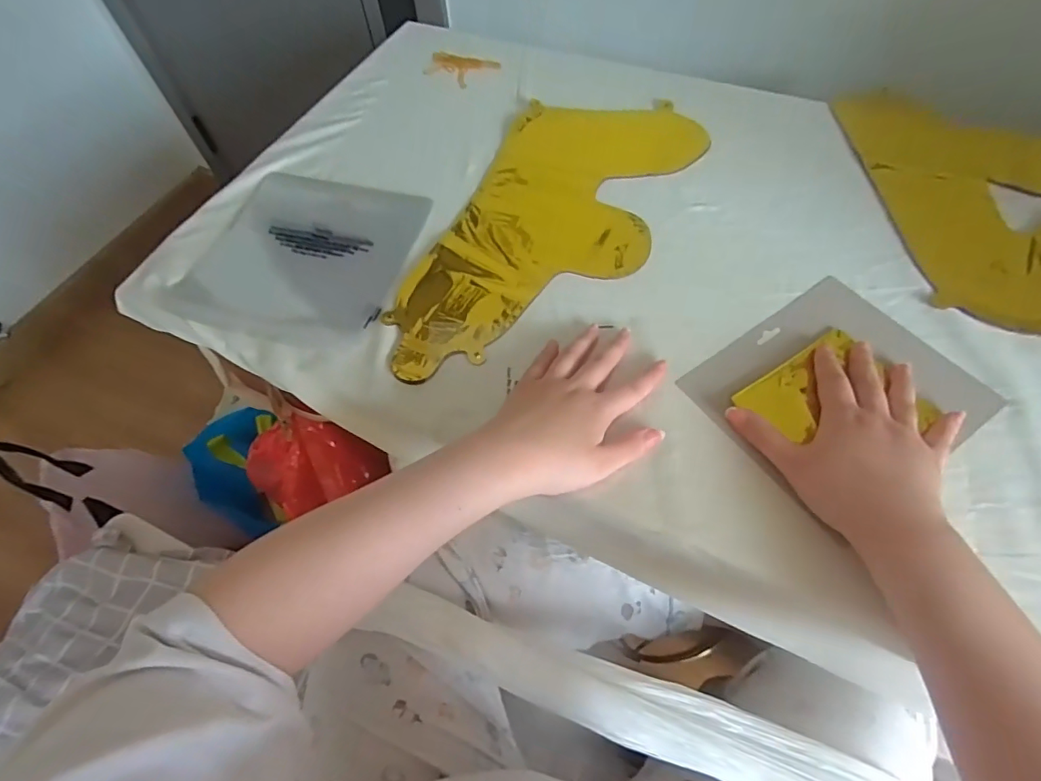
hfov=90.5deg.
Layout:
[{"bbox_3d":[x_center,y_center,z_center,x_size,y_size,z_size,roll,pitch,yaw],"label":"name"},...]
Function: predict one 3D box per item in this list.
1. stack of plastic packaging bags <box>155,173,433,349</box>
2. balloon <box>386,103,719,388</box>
[{"bbox_3d":[-0.217,-0.140,0.522,0.208,0.009,0.209,13,62,11],"label":"stack of plastic packaging bags"},{"bbox_3d":[0.035,-0.170,0.522,0.202,0.010,0.419,18,63,14],"label":"balloon"}]

